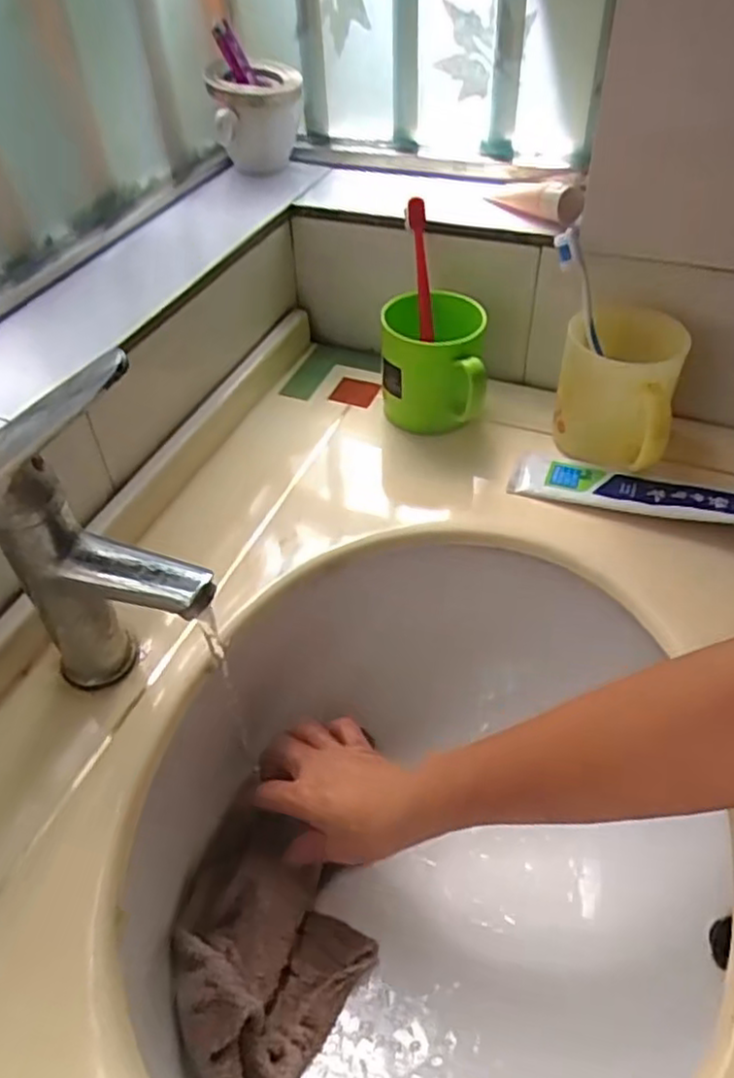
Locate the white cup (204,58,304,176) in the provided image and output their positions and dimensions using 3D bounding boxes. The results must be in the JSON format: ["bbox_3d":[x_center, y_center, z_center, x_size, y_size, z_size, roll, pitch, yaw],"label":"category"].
[{"bbox_3d":[-0.100,-0.381,0.668,0.081,0.095,0.073,-6,46,-4],"label":"white cup"}]

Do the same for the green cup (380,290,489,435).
[{"bbox_3d":[0.056,-0.143,0.606,0.085,0.092,0.096,2,46,3],"label":"green cup"}]

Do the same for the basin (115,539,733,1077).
[{"bbox_3d":[0.049,0.209,0.465,0.341,0.161,0.381,-2,45,2],"label":"basin"}]

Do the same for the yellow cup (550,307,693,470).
[{"bbox_3d":[0.194,-0.115,0.569,0.085,0.104,0.105,11,47,12],"label":"yellow cup"}]

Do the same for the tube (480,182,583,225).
[{"bbox_3d":[0.139,-0.285,0.596,0.024,0.028,0.083,-34,52,-26],"label":"tube"}]

